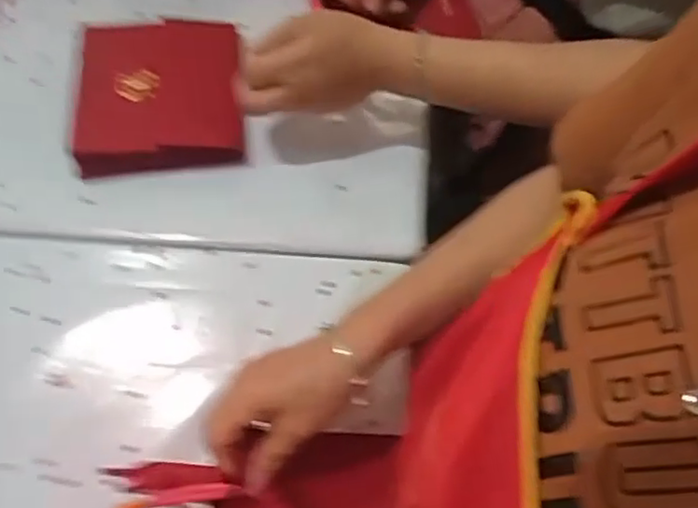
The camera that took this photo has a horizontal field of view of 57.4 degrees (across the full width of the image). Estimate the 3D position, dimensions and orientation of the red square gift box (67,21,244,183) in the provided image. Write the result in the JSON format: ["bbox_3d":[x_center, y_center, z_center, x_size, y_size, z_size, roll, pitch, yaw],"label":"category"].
[{"bbox_3d":[-0.162,-0.139,0.549,0.132,0.037,0.144,-7,70,-5],"label":"red square gift box"}]

